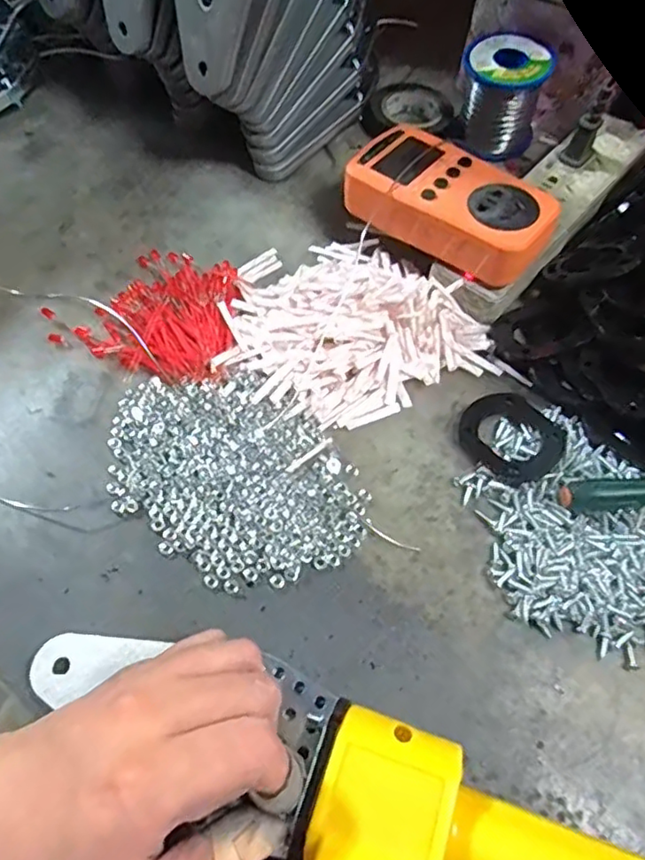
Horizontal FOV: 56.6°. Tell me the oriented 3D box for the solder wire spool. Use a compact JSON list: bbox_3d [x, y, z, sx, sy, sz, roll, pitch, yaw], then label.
[{"bbox_3d":[0.139,-0.261,0.473,0.064,0.070,0.061,11,63,4],"label":"solder wire spool"}]

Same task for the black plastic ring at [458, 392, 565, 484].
[{"bbox_3d":[0.109,0.002,0.345,0.047,0.010,0.057,-36,69,-18],"label":"black plastic ring"}]

